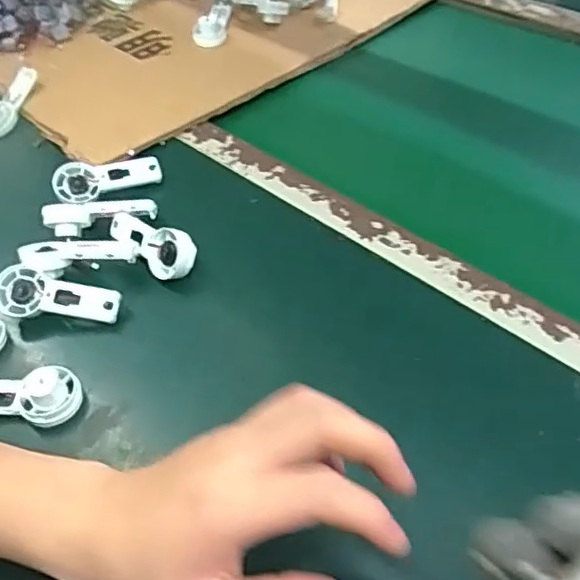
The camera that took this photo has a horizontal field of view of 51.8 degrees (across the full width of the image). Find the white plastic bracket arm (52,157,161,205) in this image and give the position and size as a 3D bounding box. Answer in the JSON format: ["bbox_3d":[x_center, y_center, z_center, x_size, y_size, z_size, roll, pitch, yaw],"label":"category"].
[{"bbox_3d":[-0.167,-0.102,0.551,0.093,0.013,0.036,-12,87,-19],"label":"white plastic bracket arm"}]

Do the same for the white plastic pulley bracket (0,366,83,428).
[{"bbox_3d":[-0.192,0.071,0.400,0.096,0.024,0.036,-4,47,2],"label":"white plastic pulley bracket"}]

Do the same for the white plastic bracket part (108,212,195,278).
[{"bbox_3d":[-0.112,-0.041,0.489,0.034,0.028,0.088,-37,54,-25],"label":"white plastic bracket part"}]

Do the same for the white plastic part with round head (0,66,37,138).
[{"bbox_3d":[-0.314,-0.212,0.661,0.030,0.036,0.094,12,64,16],"label":"white plastic part with round head"}]

